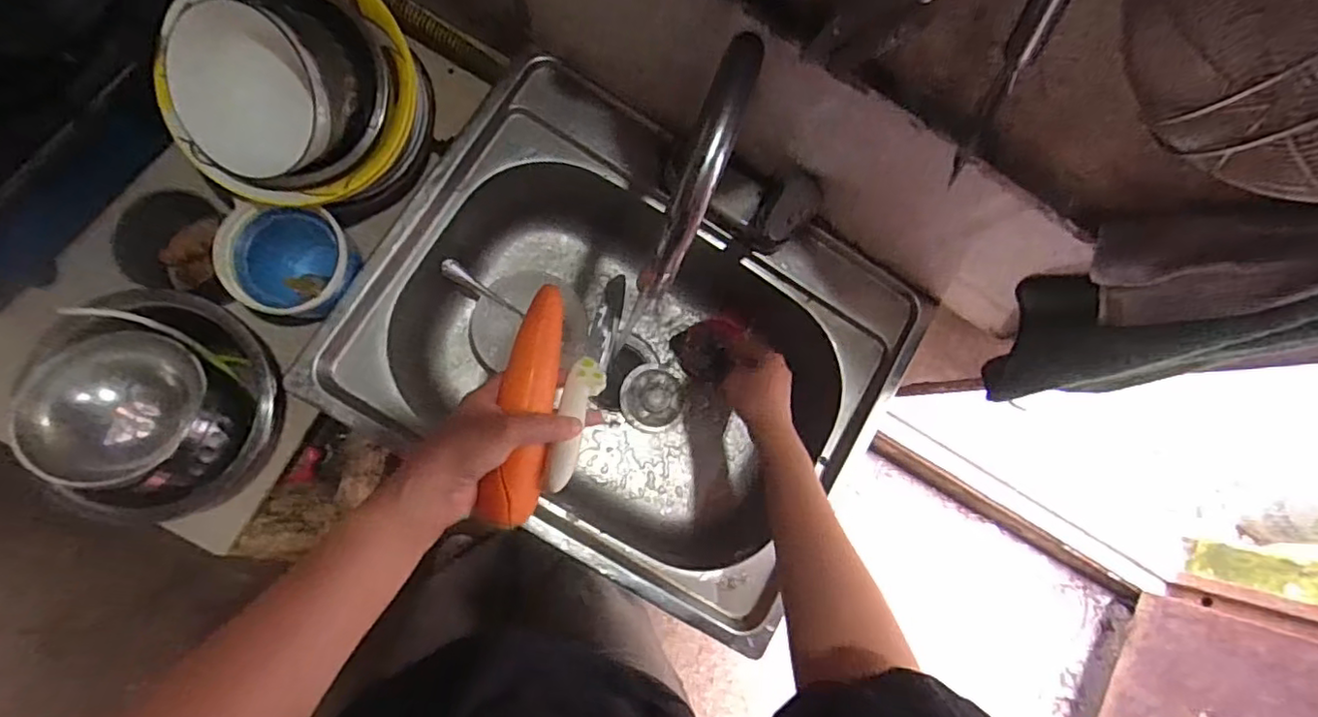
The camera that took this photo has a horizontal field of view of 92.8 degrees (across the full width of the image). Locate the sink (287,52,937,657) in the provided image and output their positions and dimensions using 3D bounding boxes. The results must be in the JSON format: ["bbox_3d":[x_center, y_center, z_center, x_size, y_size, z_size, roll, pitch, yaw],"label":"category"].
[{"bbox_3d":[-0.031,-0.009,0.695,0.500,0.169,0.402,31,81,-4],"label":"sink"}]

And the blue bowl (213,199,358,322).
[{"bbox_3d":[-0.333,-0.086,0.585,0.102,0.088,0.093,1,84,-8],"label":"blue bowl"}]

